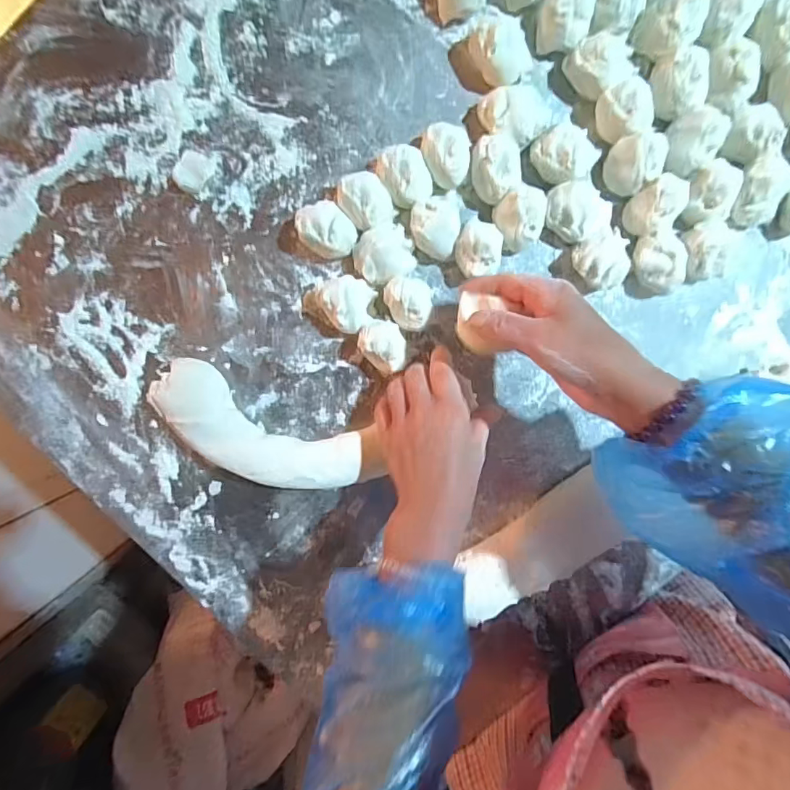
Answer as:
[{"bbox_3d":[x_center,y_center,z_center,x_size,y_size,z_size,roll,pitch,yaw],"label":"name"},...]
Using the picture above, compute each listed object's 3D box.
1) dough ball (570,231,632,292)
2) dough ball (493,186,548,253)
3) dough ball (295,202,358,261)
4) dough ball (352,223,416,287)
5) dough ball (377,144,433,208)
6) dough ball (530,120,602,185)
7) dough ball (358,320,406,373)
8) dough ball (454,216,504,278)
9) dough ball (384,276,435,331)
[{"bbox_3d":[0.188,-0.120,0.429,0.050,0.033,0.049,0,98,0],"label":"dough ball"},{"bbox_3d":[0.115,-0.159,0.424,0.047,0.039,0.047,0,98,0],"label":"dough ball"},{"bbox_3d":[-0.060,-0.146,0.423,0.049,0.040,0.042,37,96,-5],"label":"dough ball"},{"bbox_3d":[-0.010,-0.127,0.429,0.053,0.033,0.045,-28,97,4],"label":"dough ball"},{"bbox_3d":[0.010,-0.192,0.419,0.040,0.039,0.047,-36,97,5],"label":"dough ball"},{"bbox_3d":[0.151,-0.212,0.417,0.053,0.026,0.050,0,98,0],"label":"dough ball"},{"bbox_3d":[-0.009,-0.047,0.437,0.038,0.040,0.048,-43,96,5],"label":"dough ball"},{"bbox_3d":[0.076,-0.132,0.426,0.043,0.039,0.054,13,98,-2],"label":"dough ball"},{"bbox_3d":[0.010,-0.082,0.431,0.045,0.038,0.048,-4,98,0],"label":"dough ball"}]

